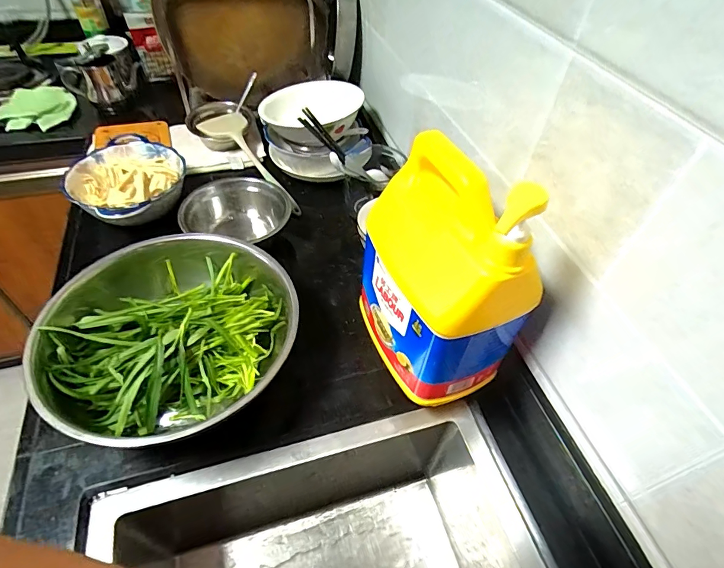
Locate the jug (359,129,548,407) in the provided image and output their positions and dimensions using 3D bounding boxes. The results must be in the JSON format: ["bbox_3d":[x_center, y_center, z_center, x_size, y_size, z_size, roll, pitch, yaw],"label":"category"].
[{"bbox_3d":[0.084,-0.018,0.456,0.119,0.280,0.182,-15,52,-16],"label":"jug"}]

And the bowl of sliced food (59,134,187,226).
[{"bbox_3d":[-0.405,-0.174,0.738,0.199,0.072,0.184,2,50,-2],"label":"bowl of sliced food"}]

